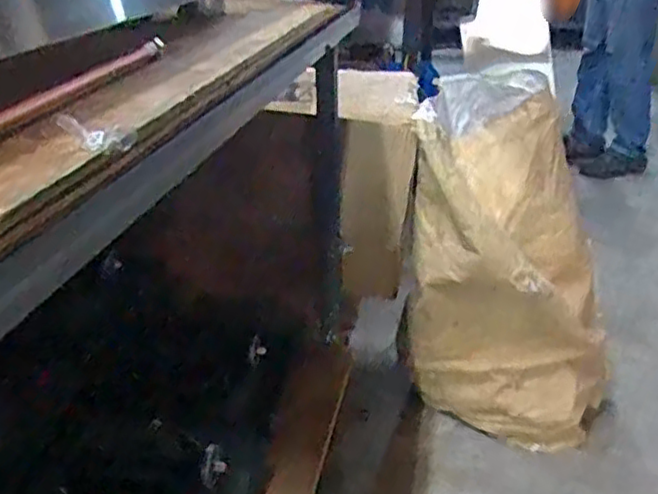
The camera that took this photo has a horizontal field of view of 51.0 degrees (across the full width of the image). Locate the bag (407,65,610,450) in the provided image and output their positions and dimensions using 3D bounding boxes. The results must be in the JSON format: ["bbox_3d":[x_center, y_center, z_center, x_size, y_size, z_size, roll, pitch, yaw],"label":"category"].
[{"bbox_3d":[0.343,0.044,1.268,0.355,0.605,0.300,9,26,20],"label":"bag"}]

